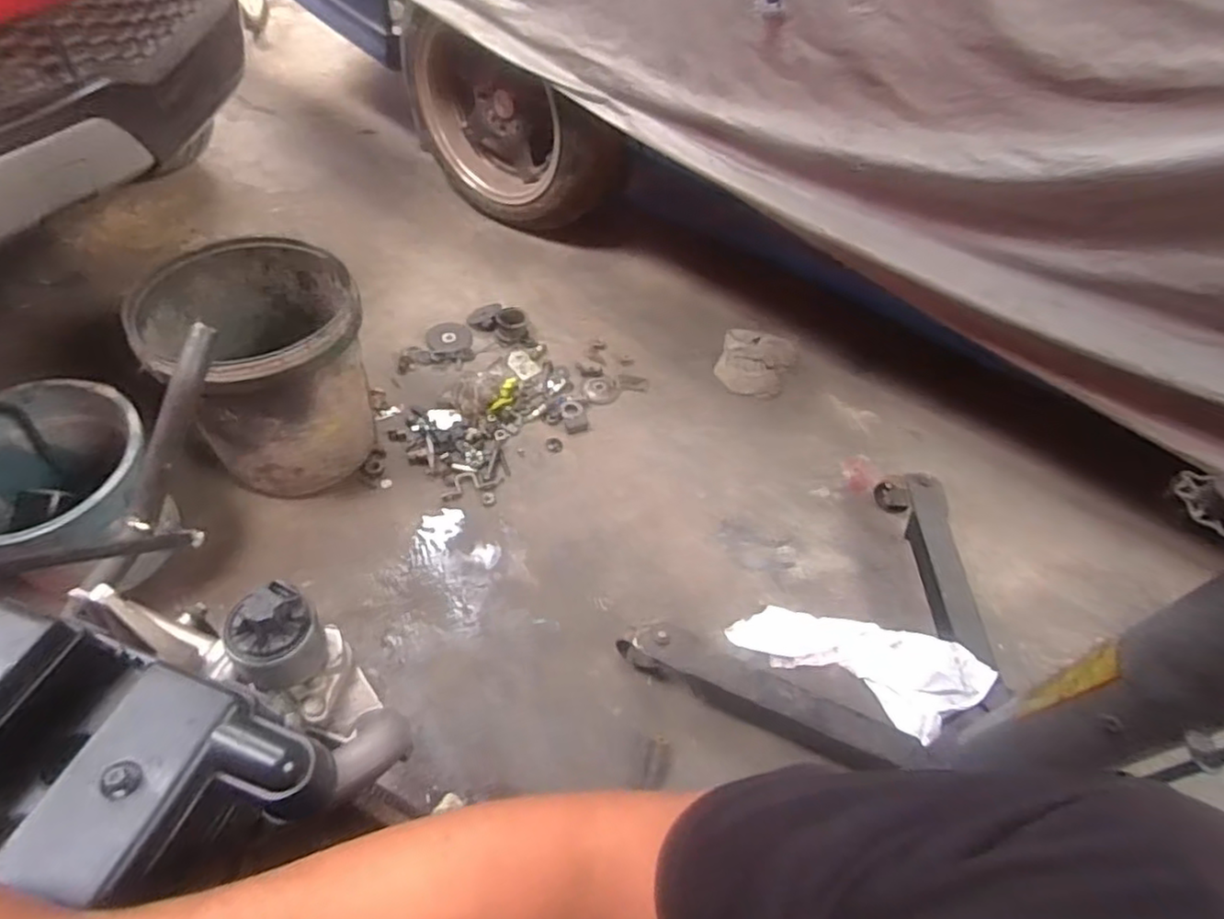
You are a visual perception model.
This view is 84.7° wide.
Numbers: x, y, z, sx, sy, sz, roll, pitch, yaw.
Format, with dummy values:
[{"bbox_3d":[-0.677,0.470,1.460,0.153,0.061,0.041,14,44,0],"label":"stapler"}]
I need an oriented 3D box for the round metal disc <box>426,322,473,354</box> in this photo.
[{"bbox_3d":[-0.346,-0.261,1.429,0.091,0.006,0.086,3,52,-4],"label":"round metal disc"}]

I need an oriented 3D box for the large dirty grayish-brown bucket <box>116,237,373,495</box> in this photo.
[{"bbox_3d":[-0.543,-0.154,1.076,0.283,0.307,0.304,3,52,-4],"label":"large dirty grayish-brown bucket"}]

